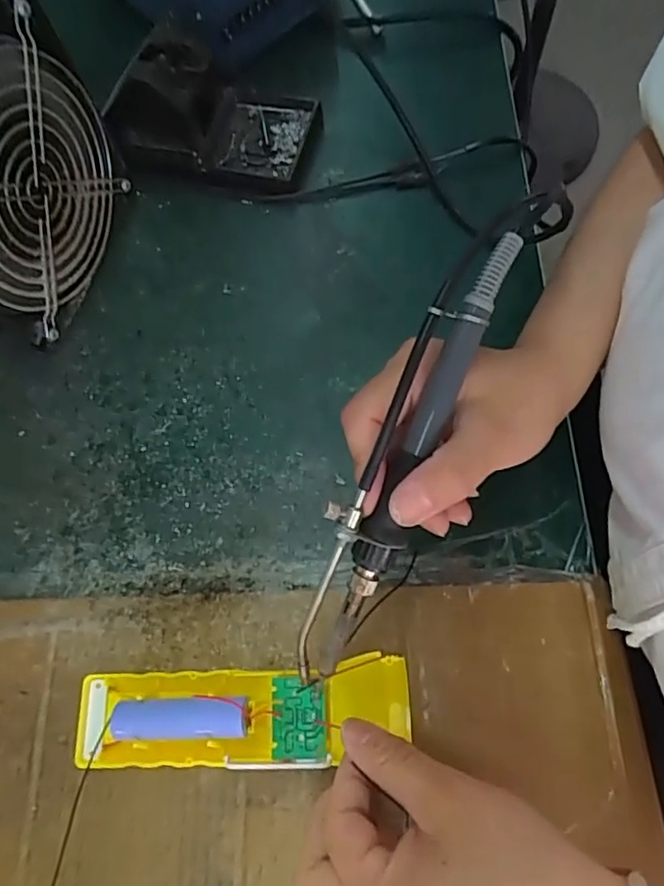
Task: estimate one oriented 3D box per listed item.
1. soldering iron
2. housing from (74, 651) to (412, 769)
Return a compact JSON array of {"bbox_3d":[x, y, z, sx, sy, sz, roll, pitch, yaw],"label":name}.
[{"bbox_3d":[0.033,0.000,0.237,0.034,0.020,0.222,25,96,11],"label":"soldering iron"},{"bbox_3d":[-0.044,0.129,0.276,0.158,0.018,0.044,-6,70,4],"label":"housing"}]

